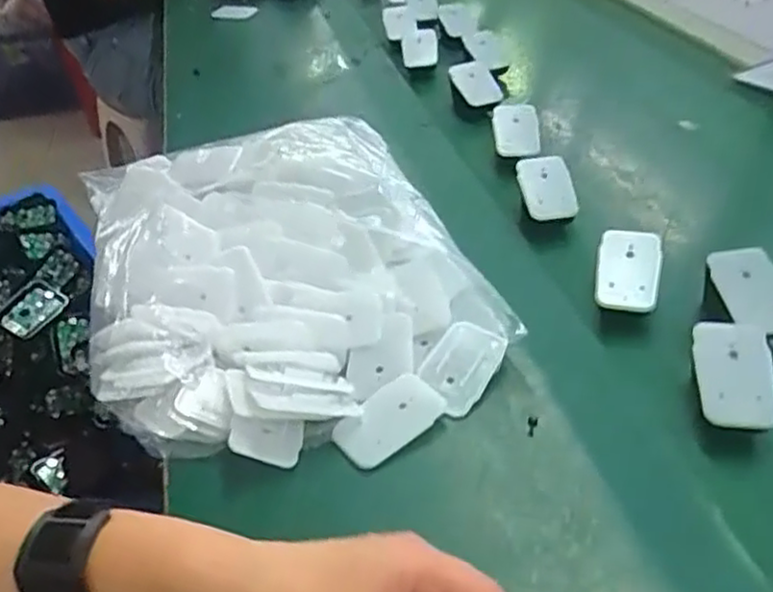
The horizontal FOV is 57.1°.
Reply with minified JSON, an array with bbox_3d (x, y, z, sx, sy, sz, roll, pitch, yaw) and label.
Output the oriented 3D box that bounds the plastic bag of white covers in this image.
[{"bbox_3d":[-0.087,-0.021,0.546,0.273,0.074,0.349,-18,43,-15],"label":"plastic bag of white covers"}]

